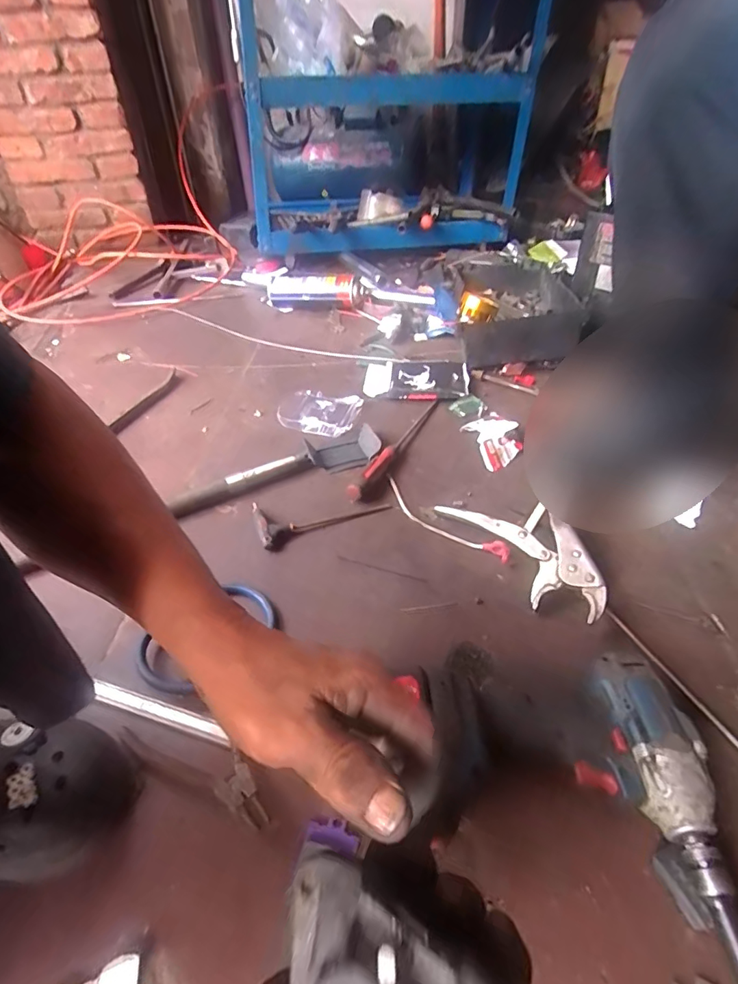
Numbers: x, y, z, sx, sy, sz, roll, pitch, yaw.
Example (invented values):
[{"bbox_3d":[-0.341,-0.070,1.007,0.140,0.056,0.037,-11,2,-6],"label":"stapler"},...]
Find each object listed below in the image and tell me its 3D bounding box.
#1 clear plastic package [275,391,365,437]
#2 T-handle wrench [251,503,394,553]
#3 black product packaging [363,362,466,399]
[{"bbox_3d":[-0.085,-0.127,0.799,0.131,0.014,0.105,8,41,12],"label":"clear plastic package"},{"bbox_3d":[-0.060,0.021,0.623,0.164,0.020,0.073,-19,43,-19],"label":"T-handle wrench"},{"bbox_3d":[0.077,-0.198,0.865,0.176,0.014,0.118,3,40,6],"label":"black product packaging"}]

